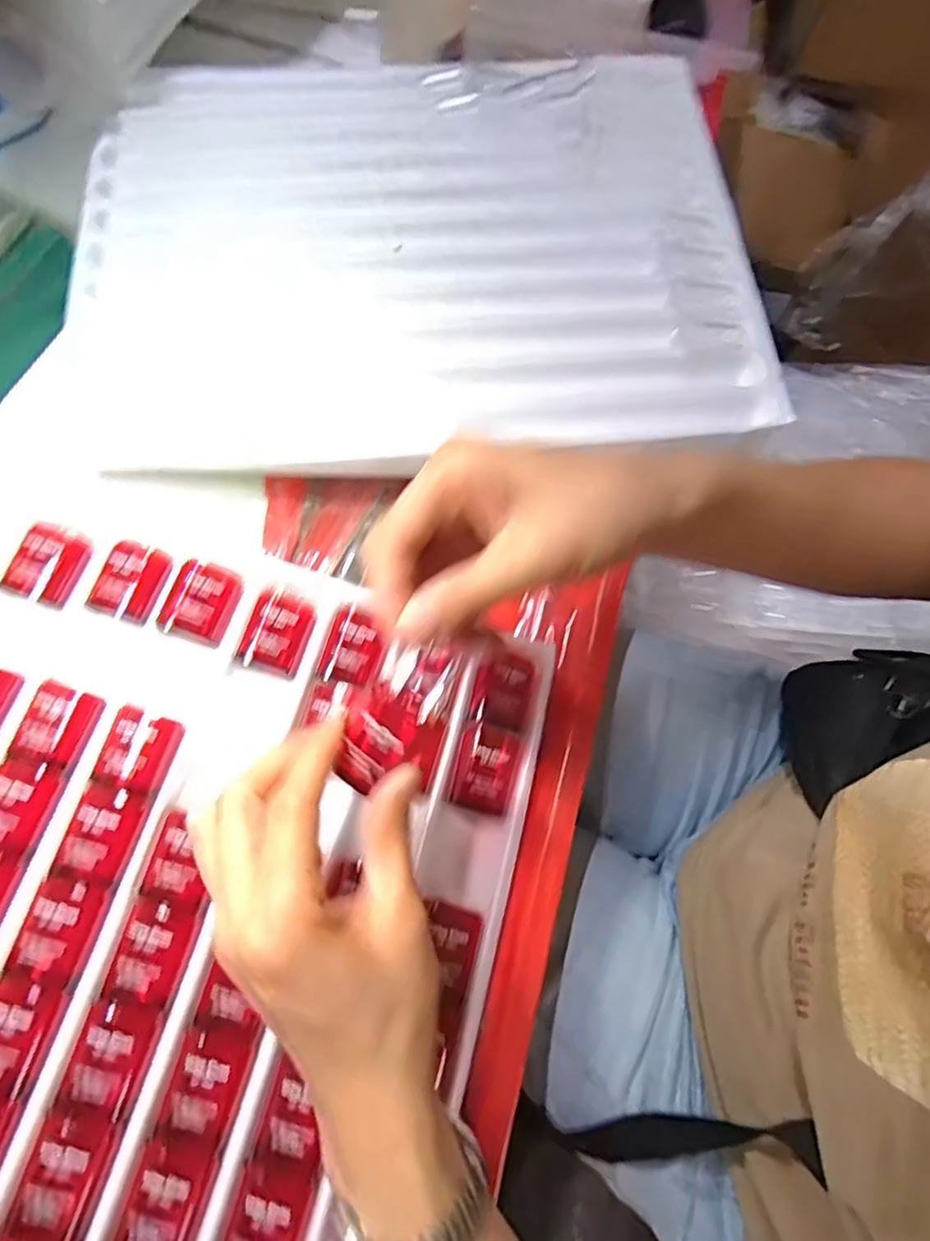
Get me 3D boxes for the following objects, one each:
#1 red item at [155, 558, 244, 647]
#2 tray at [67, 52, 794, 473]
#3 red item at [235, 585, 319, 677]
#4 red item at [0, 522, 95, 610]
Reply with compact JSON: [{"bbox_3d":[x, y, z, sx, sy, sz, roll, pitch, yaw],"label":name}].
[{"bbox_3d":[-0.138,-0.011,0.329,0.028,0.017,0.042,17,69,-1],"label":"red item"},{"bbox_3d":[-0.030,-0.232,0.383,0.380,0.032,0.285,0,70,-8],"label":"tray"},{"bbox_3d":[-0.100,0.004,0.328,0.033,0.014,0.042,17,69,-1],"label":"red item"},{"bbox_3d":[-0.215,-0.029,0.326,0.025,0.021,0.041,17,69,-1],"label":"red item"}]

